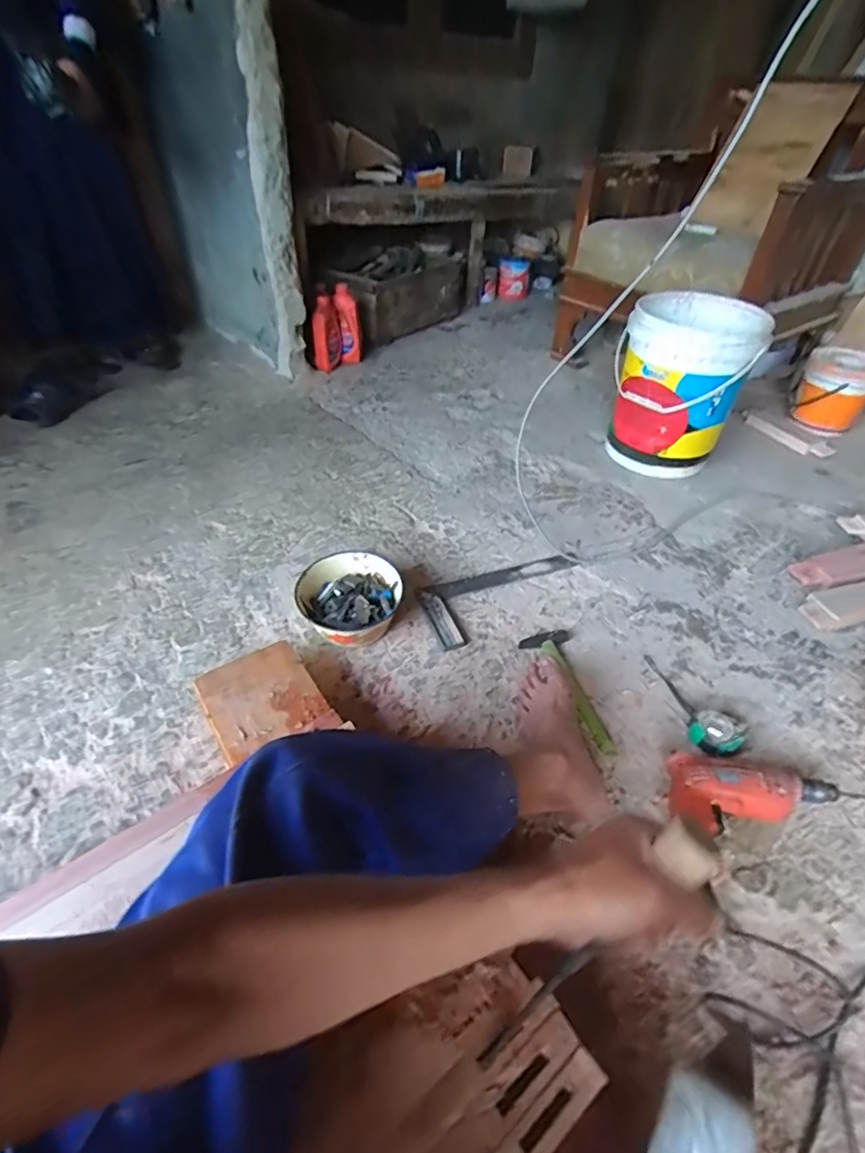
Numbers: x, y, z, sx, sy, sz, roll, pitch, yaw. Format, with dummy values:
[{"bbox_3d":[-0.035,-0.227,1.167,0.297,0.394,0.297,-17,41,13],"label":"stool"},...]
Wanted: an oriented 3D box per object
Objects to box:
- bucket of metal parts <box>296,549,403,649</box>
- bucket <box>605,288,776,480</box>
[{"bbox_3d":[-0.145,0.048,0.968,0.182,0.092,0.177,0,43,0],"label":"bucket of metal parts"},{"bbox_3d":[0.634,-0.499,1.403,0.306,0.353,0.335,18,46,18],"label":"bucket"}]

